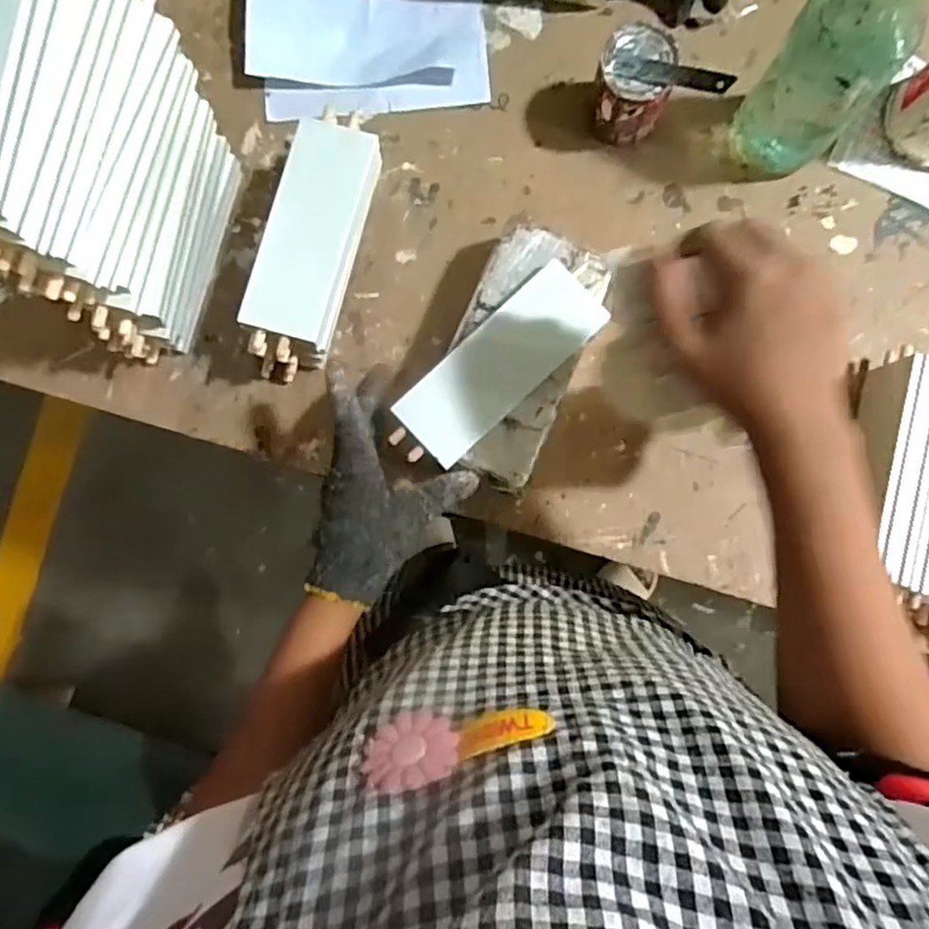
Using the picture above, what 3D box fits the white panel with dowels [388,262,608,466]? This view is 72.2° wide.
[{"bbox_3d":[0.027,-0.077,0.500,0.186,0.010,0.065,-43,94,-5],"label":"white panel with dowels"}]

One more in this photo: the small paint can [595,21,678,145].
[{"bbox_3d":[0.141,-0.323,0.546,0.060,0.068,0.070,5,95,-1],"label":"small paint can"}]

